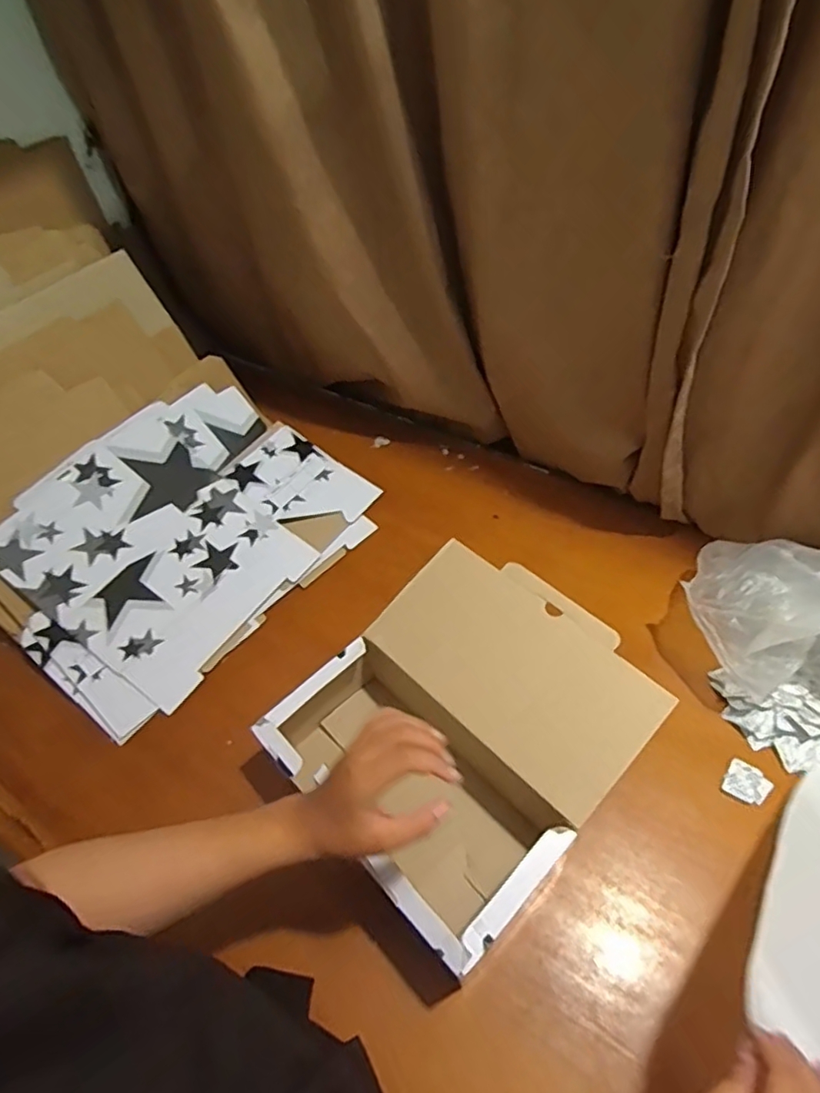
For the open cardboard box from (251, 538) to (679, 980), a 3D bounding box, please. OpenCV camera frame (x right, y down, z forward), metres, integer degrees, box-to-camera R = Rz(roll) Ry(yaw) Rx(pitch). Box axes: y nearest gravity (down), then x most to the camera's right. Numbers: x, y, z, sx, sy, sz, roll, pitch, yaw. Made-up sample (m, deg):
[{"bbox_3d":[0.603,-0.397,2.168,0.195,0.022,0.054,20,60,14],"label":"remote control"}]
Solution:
[{"bbox_3d":[0.048,0.181,0.608,0.297,0.146,0.288,-38,55,-25],"label":"open cardboard box"}]

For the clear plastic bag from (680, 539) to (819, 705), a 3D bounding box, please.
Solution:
[{"bbox_3d":[0.431,0.064,0.677,0.237,0.124,0.182,-4,48,3],"label":"clear plastic bag"}]

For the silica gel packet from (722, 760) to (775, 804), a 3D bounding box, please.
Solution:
[{"bbox_3d":[0.347,0.243,0.625,0.041,0.006,0.039,24,55,25],"label":"silica gel packet"}]

